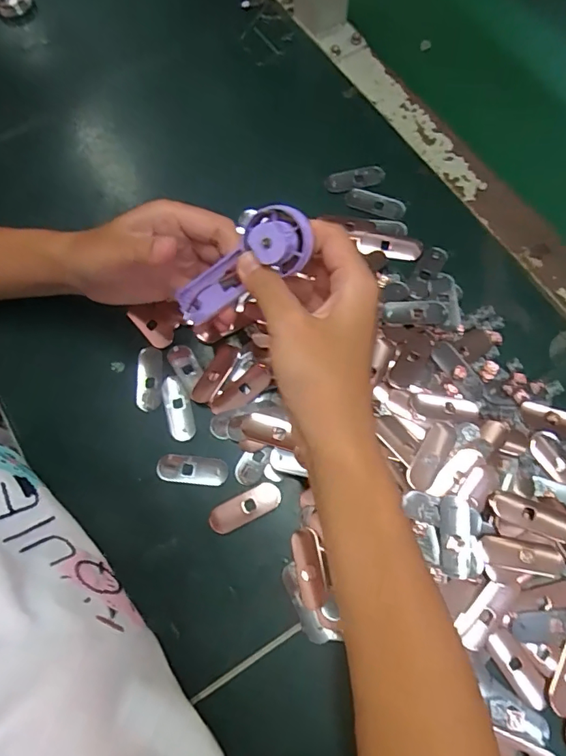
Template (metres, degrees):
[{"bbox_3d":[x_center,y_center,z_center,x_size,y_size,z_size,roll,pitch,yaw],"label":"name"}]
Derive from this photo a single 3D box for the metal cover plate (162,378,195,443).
[{"bbox_3d":[-0.078,0.022,0.365,0.019,0.004,0.048,-18,71,-4],"label":"metal cover plate"}]

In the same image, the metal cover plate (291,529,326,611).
[{"bbox_3d":[0.017,0.125,0.325,0.017,0.007,0.048,-9,71,-1],"label":"metal cover plate"}]

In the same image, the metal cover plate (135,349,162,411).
[{"bbox_3d":[-0.101,0.001,0.371,0.019,0.006,0.047,-4,71,1],"label":"metal cover plate"}]

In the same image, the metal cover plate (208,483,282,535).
[{"bbox_3d":[-0.026,0.089,0.340,0.051,0.004,0.019,-27,72,-7],"label":"metal cover plate"}]

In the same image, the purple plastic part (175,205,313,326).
[{"bbox_3d":[-0.027,-0.065,0.292,0.096,0.030,0.032,-26,68,34],"label":"purple plastic part"}]

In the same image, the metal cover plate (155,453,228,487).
[{"bbox_3d":[-0.064,0.065,0.349,0.050,0.004,0.020,6,71,4],"label":"metal cover plate"}]

